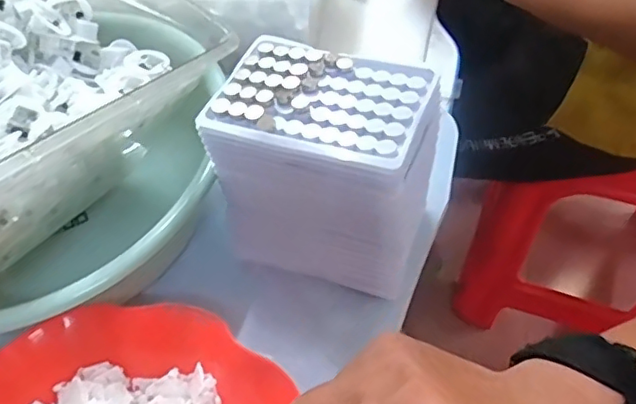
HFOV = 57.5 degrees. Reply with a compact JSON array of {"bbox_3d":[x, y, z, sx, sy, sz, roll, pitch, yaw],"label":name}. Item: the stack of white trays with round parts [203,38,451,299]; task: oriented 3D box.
[{"bbox_3d":[0.010,-0.023,0.404,0.135,0.130,0.097,14,53,16],"label":"stack of white trays with round parts"}]

